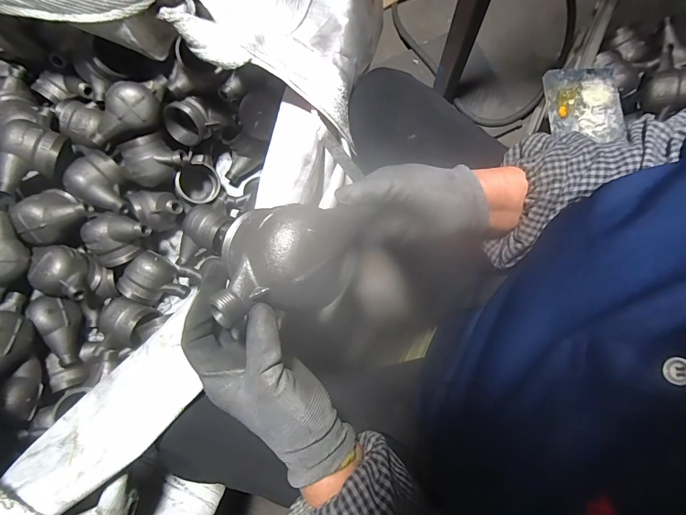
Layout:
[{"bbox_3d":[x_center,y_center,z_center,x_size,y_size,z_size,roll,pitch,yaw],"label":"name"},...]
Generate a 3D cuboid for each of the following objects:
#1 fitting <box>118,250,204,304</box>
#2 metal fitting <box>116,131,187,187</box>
[{"bbox_3d":[-0.342,0.046,0.697,0.126,0.063,0.092,24,81,6],"label":"fitting"},{"bbox_3d":[-0.341,-0.178,0.665,0.110,0.067,0.088,-31,80,-4],"label":"metal fitting"}]

